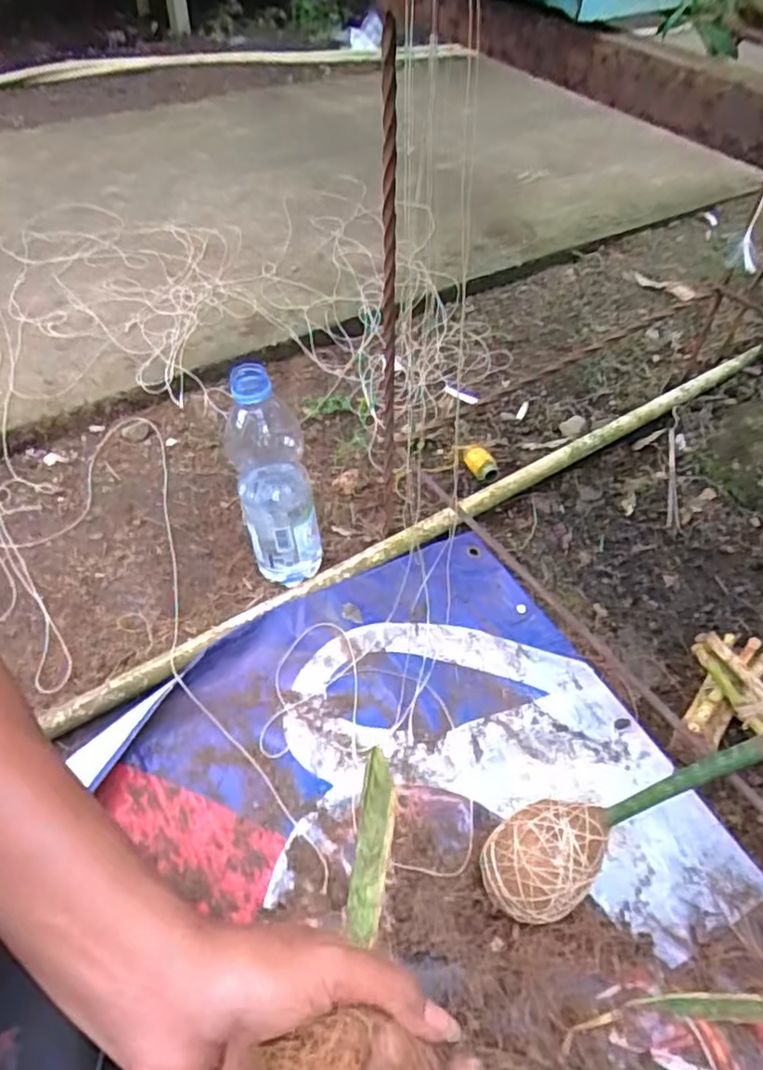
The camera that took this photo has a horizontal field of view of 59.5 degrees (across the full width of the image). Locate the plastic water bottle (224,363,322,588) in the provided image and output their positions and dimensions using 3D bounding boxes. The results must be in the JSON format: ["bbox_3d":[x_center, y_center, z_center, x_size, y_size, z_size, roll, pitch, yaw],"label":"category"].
[{"bbox_3d":[-0.098,-0.041,0.617,0.068,0.244,0.059,-9,52,-9],"label":"plastic water bottle"}]

